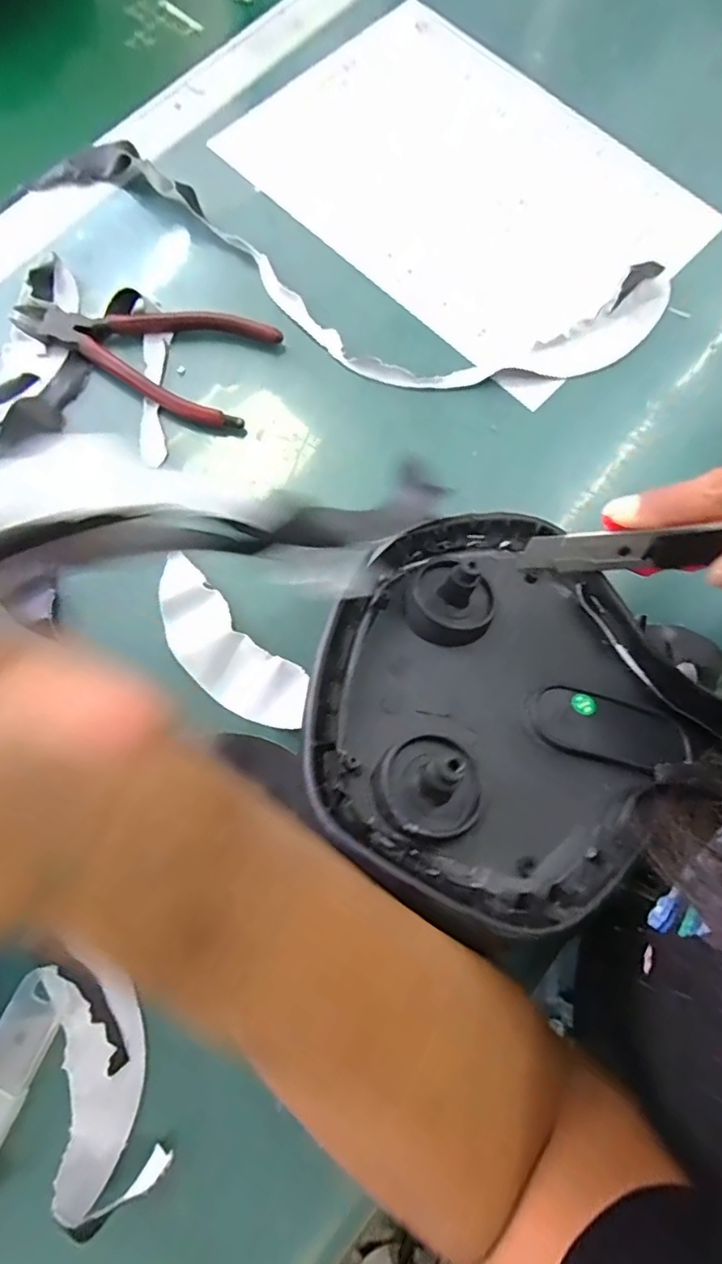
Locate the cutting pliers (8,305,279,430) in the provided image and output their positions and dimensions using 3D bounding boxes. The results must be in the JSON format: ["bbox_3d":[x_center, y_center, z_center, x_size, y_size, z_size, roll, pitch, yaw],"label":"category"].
[{"bbox_3d":[-0.133,-0.172,0.348,0.151,0.012,0.073,16,77,3],"label":"cutting pliers"}]

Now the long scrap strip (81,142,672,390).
[{"bbox_3d":[-0.004,-0.219,0.358,0.381,0.015,0.122,13,75,2],"label":"long scrap strip"}]

